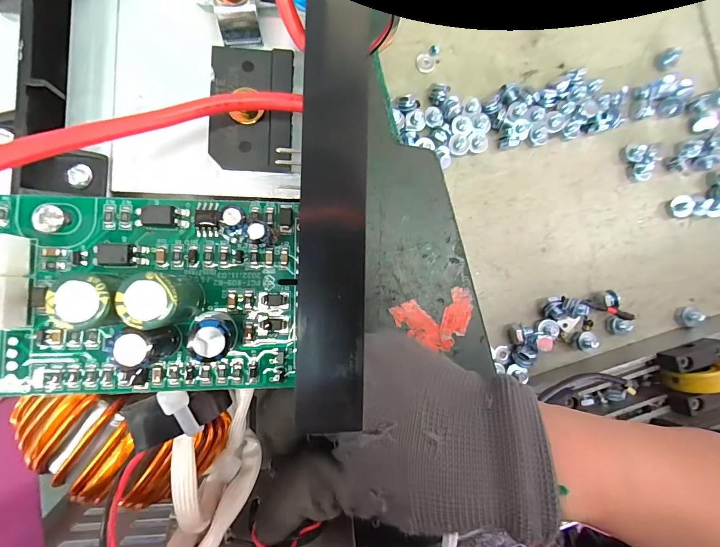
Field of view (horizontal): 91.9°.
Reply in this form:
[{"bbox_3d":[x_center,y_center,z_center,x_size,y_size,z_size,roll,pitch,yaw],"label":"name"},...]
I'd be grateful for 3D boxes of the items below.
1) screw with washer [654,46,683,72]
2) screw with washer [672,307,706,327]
[{"bbox_3d":[0.309,-0.216,0.347,0.018,0.014,0.019,0,88,-9],"label":"screw with washer"},{"bbox_3d":[0.323,0.043,0.341,0.014,0.023,0.020,8,87,-6],"label":"screw with washer"}]

